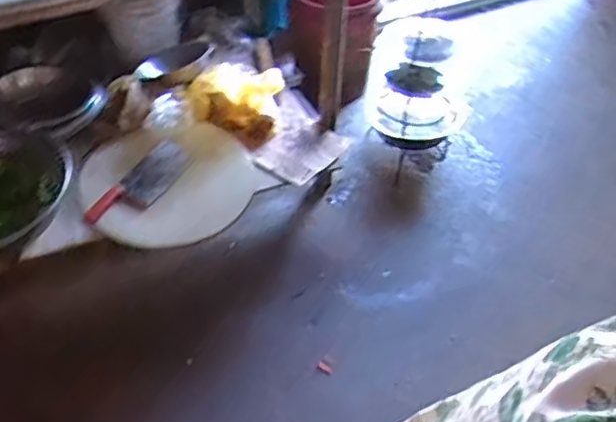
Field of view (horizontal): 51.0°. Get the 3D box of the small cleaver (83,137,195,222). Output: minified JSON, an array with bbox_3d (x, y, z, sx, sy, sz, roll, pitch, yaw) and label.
[{"bbox_3d":[-0.414,-0.064,1.605,0.105,0.032,0.295,34,62,8],"label":"small cleaver"}]

